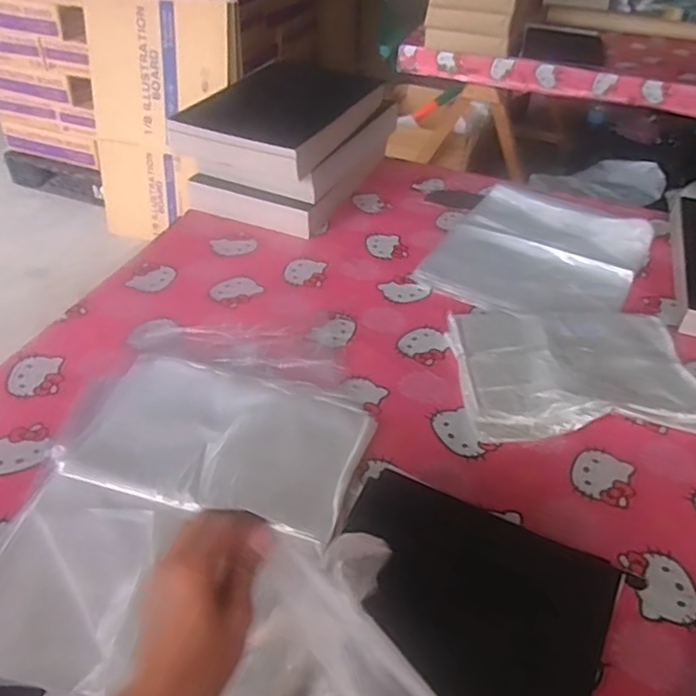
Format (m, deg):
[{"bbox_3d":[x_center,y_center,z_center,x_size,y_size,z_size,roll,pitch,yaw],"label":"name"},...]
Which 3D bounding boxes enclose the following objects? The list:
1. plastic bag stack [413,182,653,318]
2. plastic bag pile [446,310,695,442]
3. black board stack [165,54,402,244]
[{"bbox_3d":[0.336,-0.165,1.128,0.319,0.029,0.375,23,48,21],"label":"plastic bag stack"},{"bbox_3d":[0.314,0.022,0.885,0.319,0.042,0.231,0,41,-4],"label":"plastic bag pile"},{"bbox_3d":[-0.115,-0.403,1.262,0.268,0.175,0.432,17,43,15],"label":"black board stack"}]

